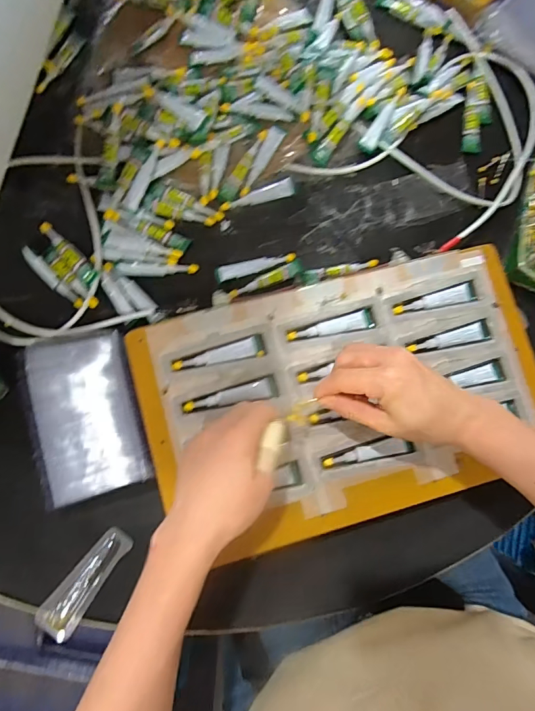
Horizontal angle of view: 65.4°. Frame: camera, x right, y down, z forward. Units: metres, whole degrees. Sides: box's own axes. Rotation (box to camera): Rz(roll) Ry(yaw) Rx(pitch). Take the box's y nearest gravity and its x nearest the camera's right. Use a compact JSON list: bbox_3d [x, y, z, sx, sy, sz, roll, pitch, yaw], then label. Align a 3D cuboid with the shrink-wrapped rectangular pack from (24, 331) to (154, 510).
[{"bbox_3d":[-0.172,0.055,0.395,0.098,0.023,0.151,-16,83,-6],"label":"shrink-wrapped rectangular pack"}]

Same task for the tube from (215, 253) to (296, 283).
[{"bbox_3d":[-0.013,-0.096,0.442,0.085,0.005,0.018,-18,83,-6],"label":"tube"}]

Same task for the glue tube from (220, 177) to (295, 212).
[{"bbox_3d":[-0.010,-0.173,0.454,0.085,0.005,0.018,-21,84,-6],"label":"glue tube"}]

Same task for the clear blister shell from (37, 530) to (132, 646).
[{"bbox_3d":[-0.172,0.216,0.391,0.034,0.012,0.113,38,81,2],"label":"clear blister shell"}]

